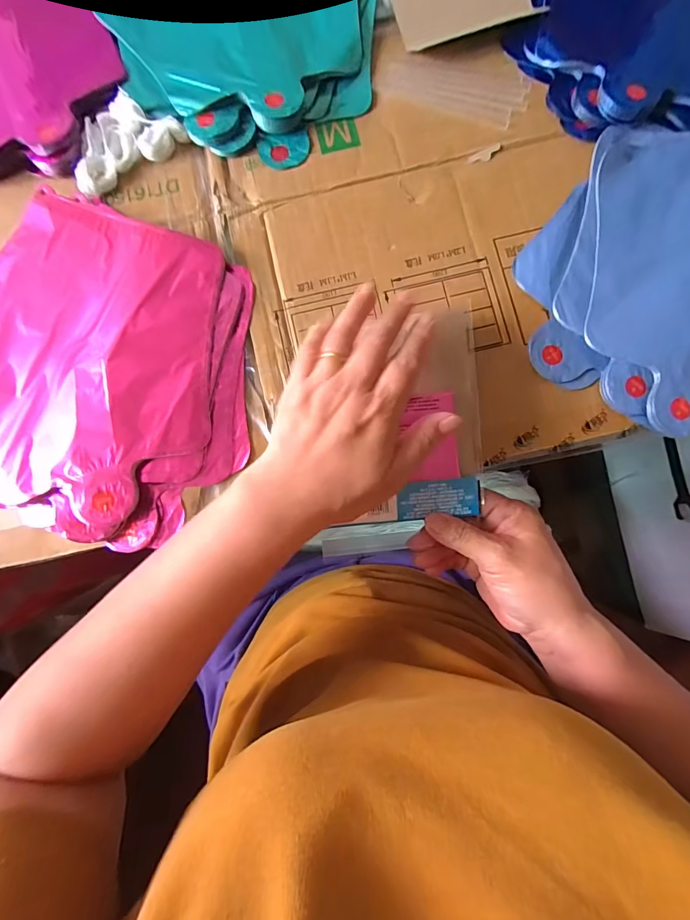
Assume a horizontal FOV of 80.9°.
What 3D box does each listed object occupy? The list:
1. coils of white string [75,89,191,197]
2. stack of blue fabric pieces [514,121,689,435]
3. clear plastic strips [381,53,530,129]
[{"bbox_3d":[-0.188,-0.264,0.339,0.094,0.017,0.060,-40,81,-4],"label":"coils of white string"},{"bbox_3d":[0.271,-0.137,0.295,0.237,0.013,0.251,34,84,8],"label":"stack of blue fabric pieces"},{"bbox_3d":[0.091,-0.311,0.337,0.117,0.004,0.053,24,82,6],"label":"clear plastic strips"}]

